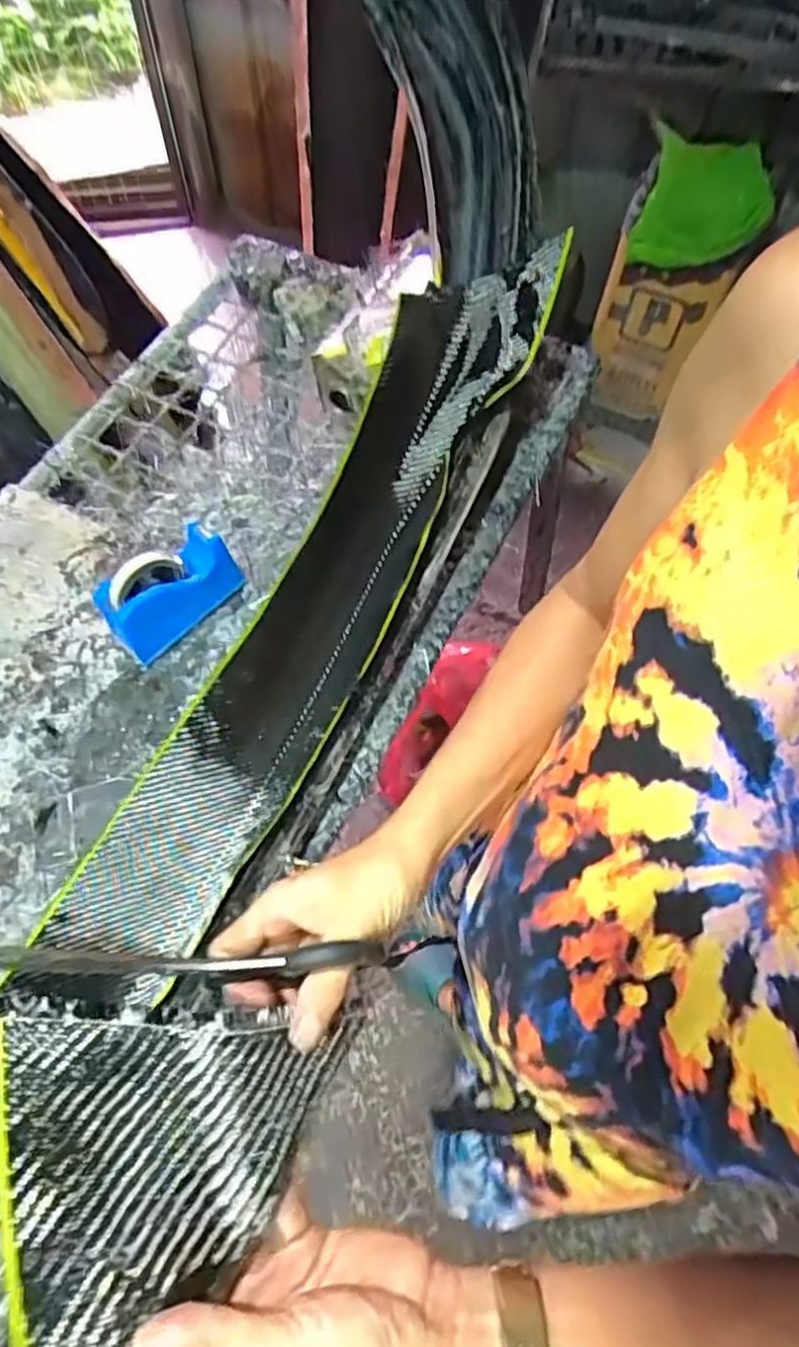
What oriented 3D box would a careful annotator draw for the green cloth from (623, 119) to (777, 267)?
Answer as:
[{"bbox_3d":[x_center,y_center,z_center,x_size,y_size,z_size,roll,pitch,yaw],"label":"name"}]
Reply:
[{"bbox_3d":[0.671,-1.032,1.508,0.272,0.216,0.097,11,63,6],"label":"green cloth"}]

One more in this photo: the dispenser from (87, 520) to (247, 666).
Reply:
[{"bbox_3d":[-0.263,-0.099,0.786,0.161,0.112,0.076,-35,67,-17],"label":"dispenser"}]

